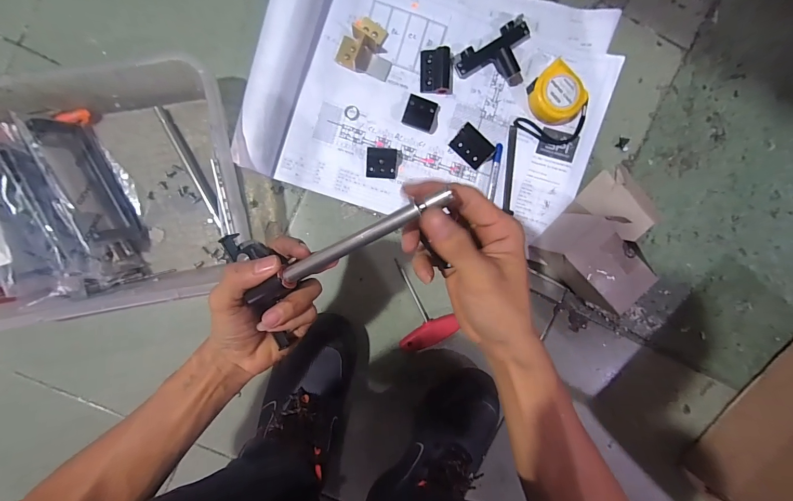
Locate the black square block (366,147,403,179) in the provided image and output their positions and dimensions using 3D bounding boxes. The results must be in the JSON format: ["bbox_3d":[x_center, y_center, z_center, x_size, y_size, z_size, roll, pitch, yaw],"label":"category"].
[{"bbox_3d":[-0.017,-0.118,0.470,0.046,0.017,0.038,2,95,-4],"label":"black square block"}]

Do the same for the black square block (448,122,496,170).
[{"bbox_3d":[0.106,-0.143,0.481,0.055,0.013,0.041,41,91,-6],"label":"black square block"}]

